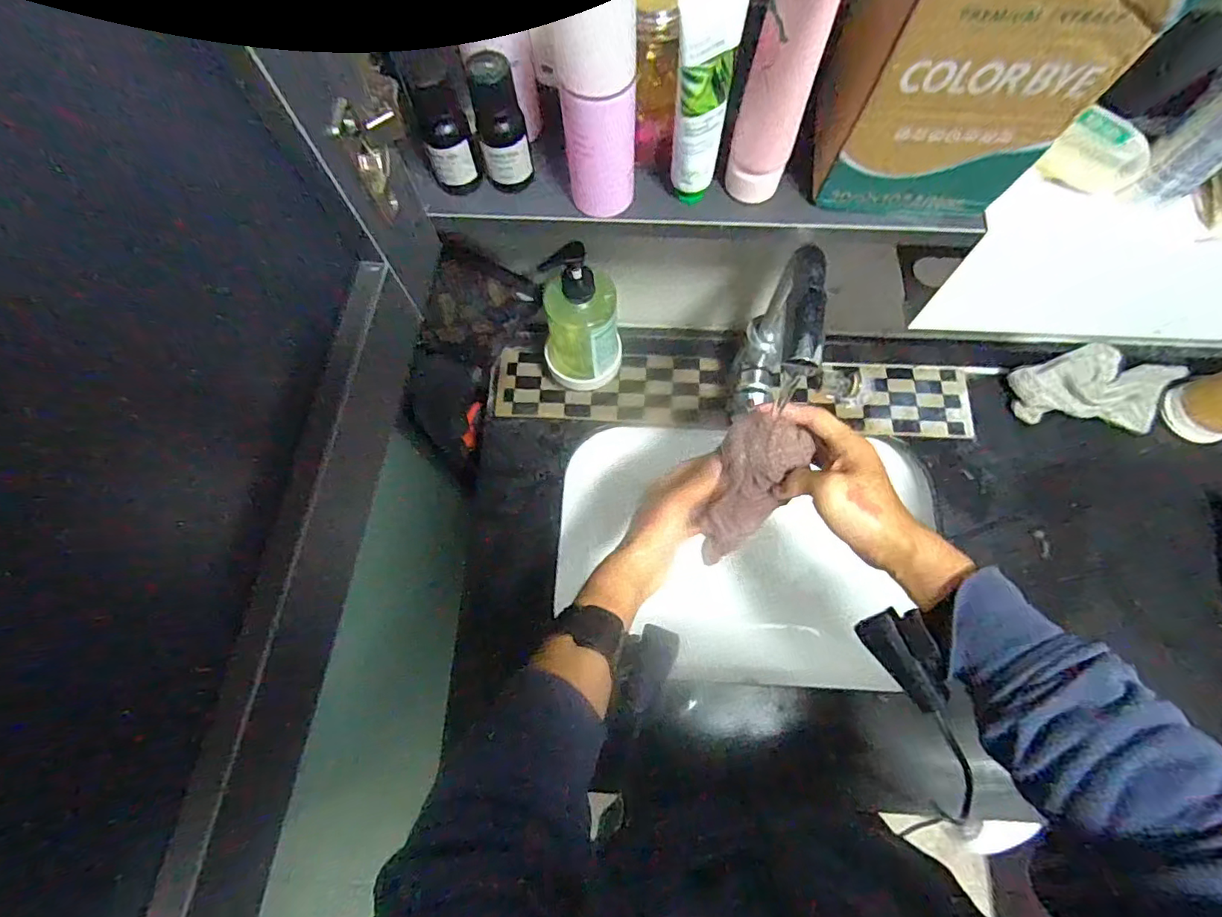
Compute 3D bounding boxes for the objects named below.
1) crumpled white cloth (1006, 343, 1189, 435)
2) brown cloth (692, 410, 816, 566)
[{"bbox_3d":[0.575,-0.081,0.647,0.190,0.049,0.080,2,72,2],"label":"crumpled white cloth"},{"bbox_3d":[0.126,0.040,0.531,0.071,0.181,0.041,21,41,8],"label":"brown cloth"}]

